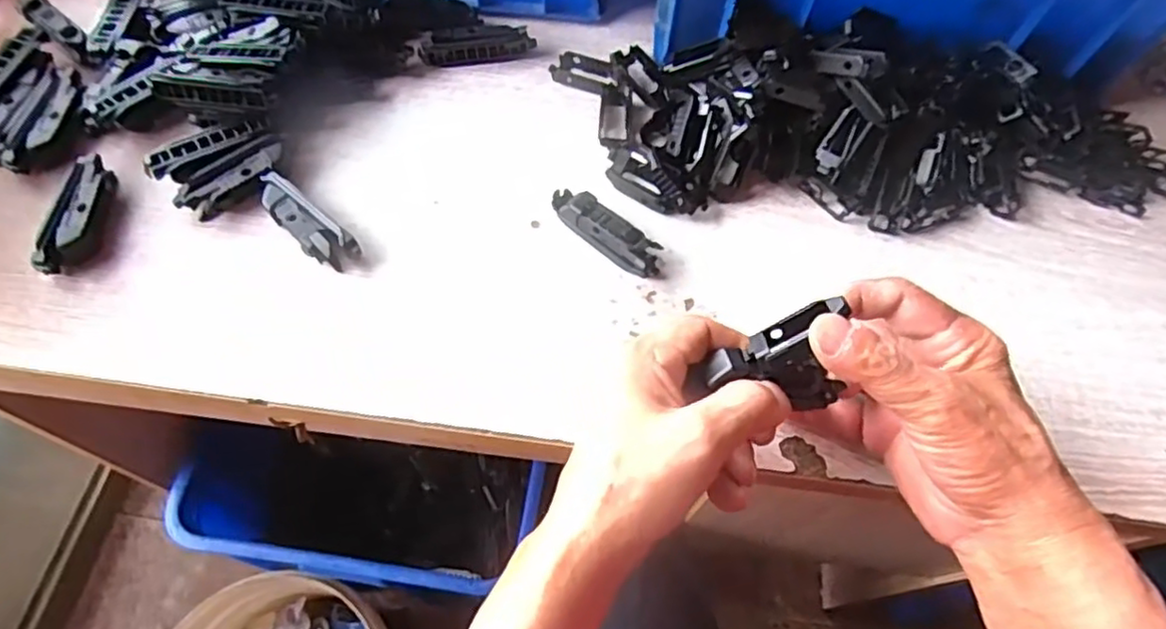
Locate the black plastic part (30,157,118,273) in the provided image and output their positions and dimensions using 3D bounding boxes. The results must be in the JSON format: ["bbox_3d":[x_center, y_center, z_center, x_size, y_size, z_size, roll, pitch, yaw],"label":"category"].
[{"bbox_3d":[-0.294,-0.057,0.394,0.020,0.023,0.074,3,62,-2],"label":"black plastic part"}]

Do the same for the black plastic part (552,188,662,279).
[{"bbox_3d":[0.013,-0.053,0.409,0.079,0.020,0.020,37,66,15],"label":"black plastic part"}]

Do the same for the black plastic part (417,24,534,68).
[{"bbox_3d":[-0.075,-0.192,0.479,0.079,0.020,0.021,-10,64,-8],"label":"black plastic part"}]

